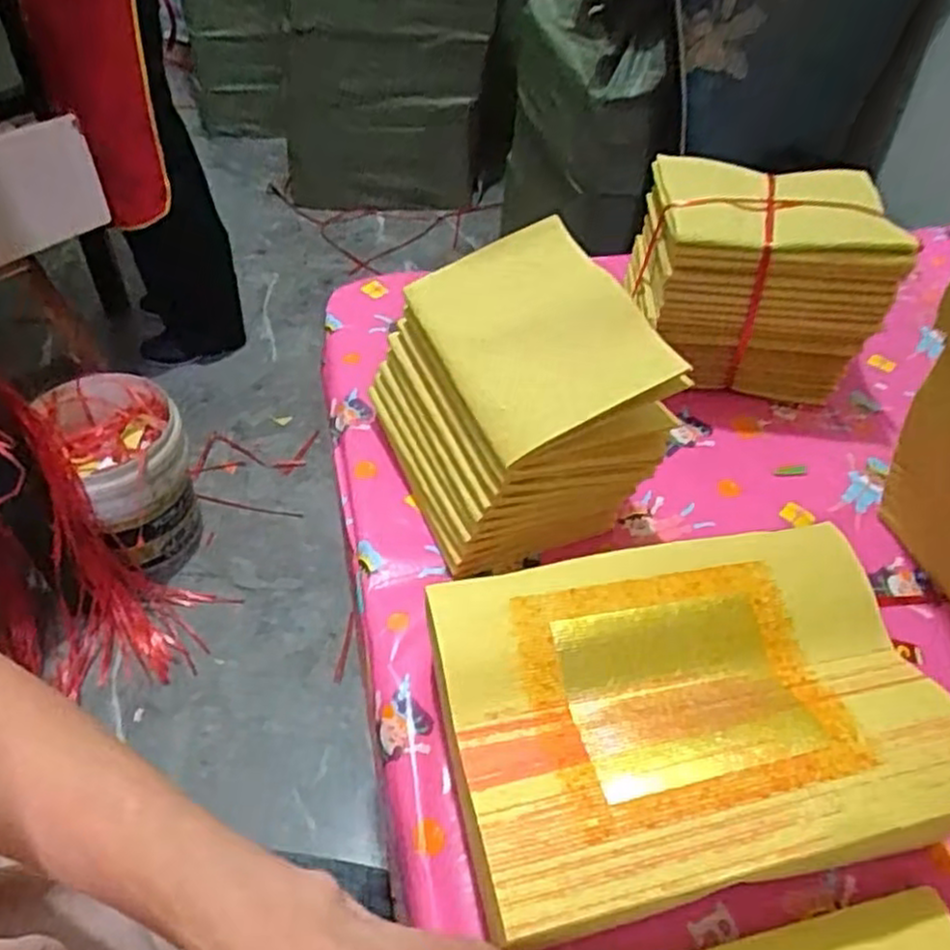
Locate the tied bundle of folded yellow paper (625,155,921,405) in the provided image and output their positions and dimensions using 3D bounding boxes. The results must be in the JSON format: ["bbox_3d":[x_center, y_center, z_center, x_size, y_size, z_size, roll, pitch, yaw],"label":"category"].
[{"bbox_3d":[0.211,-0.147,0.589,0.167,0.147,0.114,5,48,1],"label":"tied bundle of folded yellow paper"}]

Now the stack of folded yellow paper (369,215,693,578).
[{"bbox_3d":[0.021,-0.055,0.486,0.132,0.127,0.164,-16,51,-17],"label":"stack of folded yellow paper"}]

